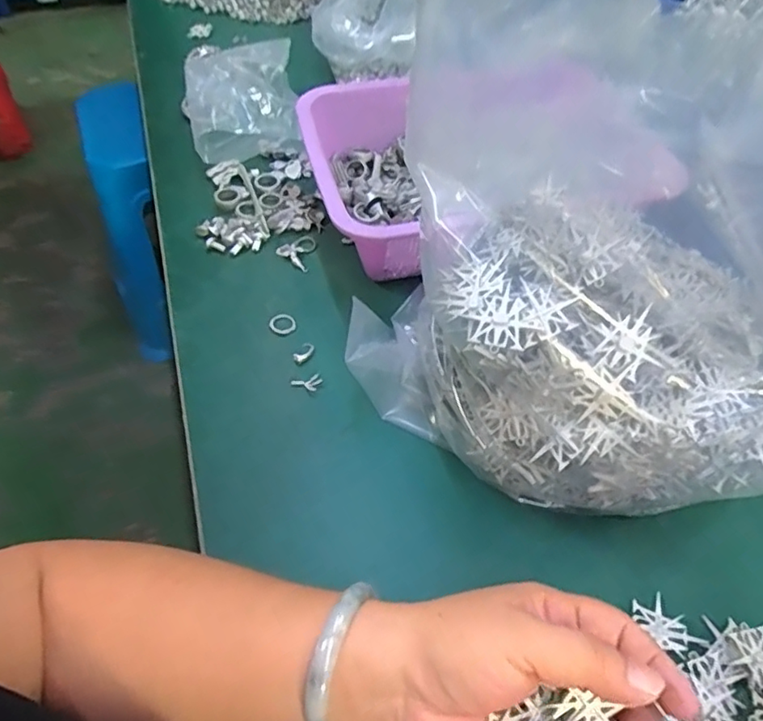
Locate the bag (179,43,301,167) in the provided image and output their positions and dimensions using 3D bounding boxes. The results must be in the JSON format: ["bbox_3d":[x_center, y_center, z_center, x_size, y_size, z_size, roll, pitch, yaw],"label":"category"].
[{"bbox_3d":[-0.152,-0.287,0.613,0.113,0.062,0.171,-10,54,-9],"label":"bag"}]

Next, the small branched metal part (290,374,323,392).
[{"bbox_3d":[-0.056,0.017,0.424,0.023,0.004,0.013,-17,55,-14],"label":"small branched metal part"}]

